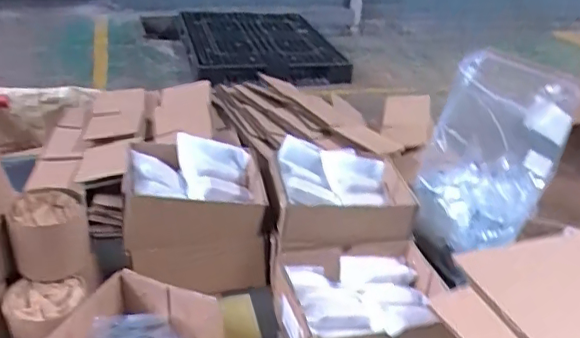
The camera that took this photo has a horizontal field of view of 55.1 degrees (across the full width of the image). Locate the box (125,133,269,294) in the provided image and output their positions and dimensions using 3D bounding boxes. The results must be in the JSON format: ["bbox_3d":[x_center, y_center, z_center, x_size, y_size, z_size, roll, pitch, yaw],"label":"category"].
[{"bbox_3d":[-0.134,0.066,0.792,0.186,0.153,0.157,-4,31,-9],"label":"box"}]

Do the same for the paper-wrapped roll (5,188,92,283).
[{"bbox_3d":[-0.304,0.083,0.708,0.090,0.089,0.081,-10,32,-21],"label":"paper-wrapped roll"}]

